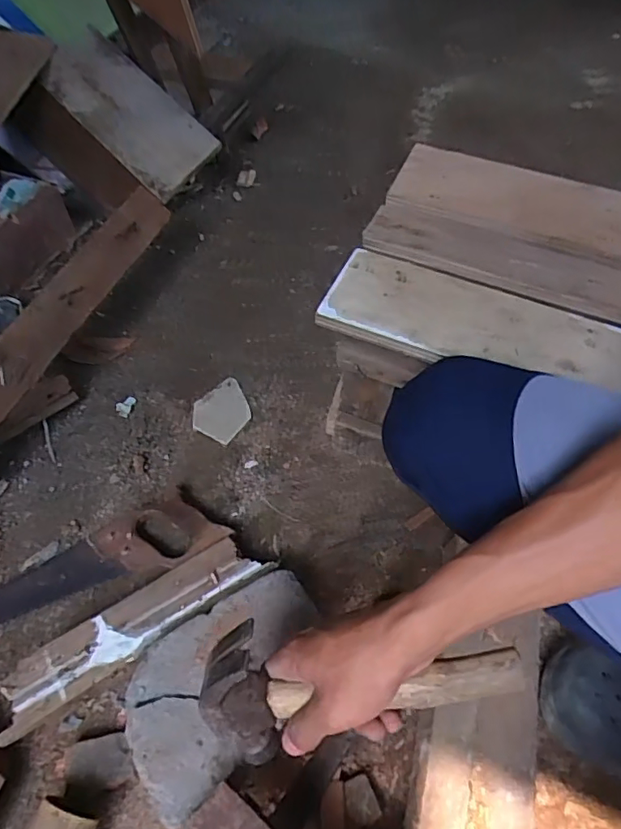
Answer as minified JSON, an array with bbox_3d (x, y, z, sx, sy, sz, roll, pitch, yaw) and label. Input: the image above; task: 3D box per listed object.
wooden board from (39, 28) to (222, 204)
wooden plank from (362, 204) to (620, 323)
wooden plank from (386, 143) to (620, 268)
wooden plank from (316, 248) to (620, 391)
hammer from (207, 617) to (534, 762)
[{"bbox_3d":[-0.302,-0.497,0.899,0.295,0.022,0.134,43,94,1],"label":"wooden board"},{"bbox_3d":[0.191,-0.156,0.538,0.271,0.013,0.074,19,56,13],"label":"wooden plank"},{"bbox_3d":[0.229,-0.227,0.583,0.270,0.025,0.112,18,56,12],"label":"wooden plank"},{"bbox_3d":[0.153,-0.083,0.495,0.273,0.018,0.100,18,56,12],"label":"wooden plank"},{"bbox_3d":[0.033,0.184,0.364,0.209,0.108,0.064,-9,53,11],"label":"hammer"}]

